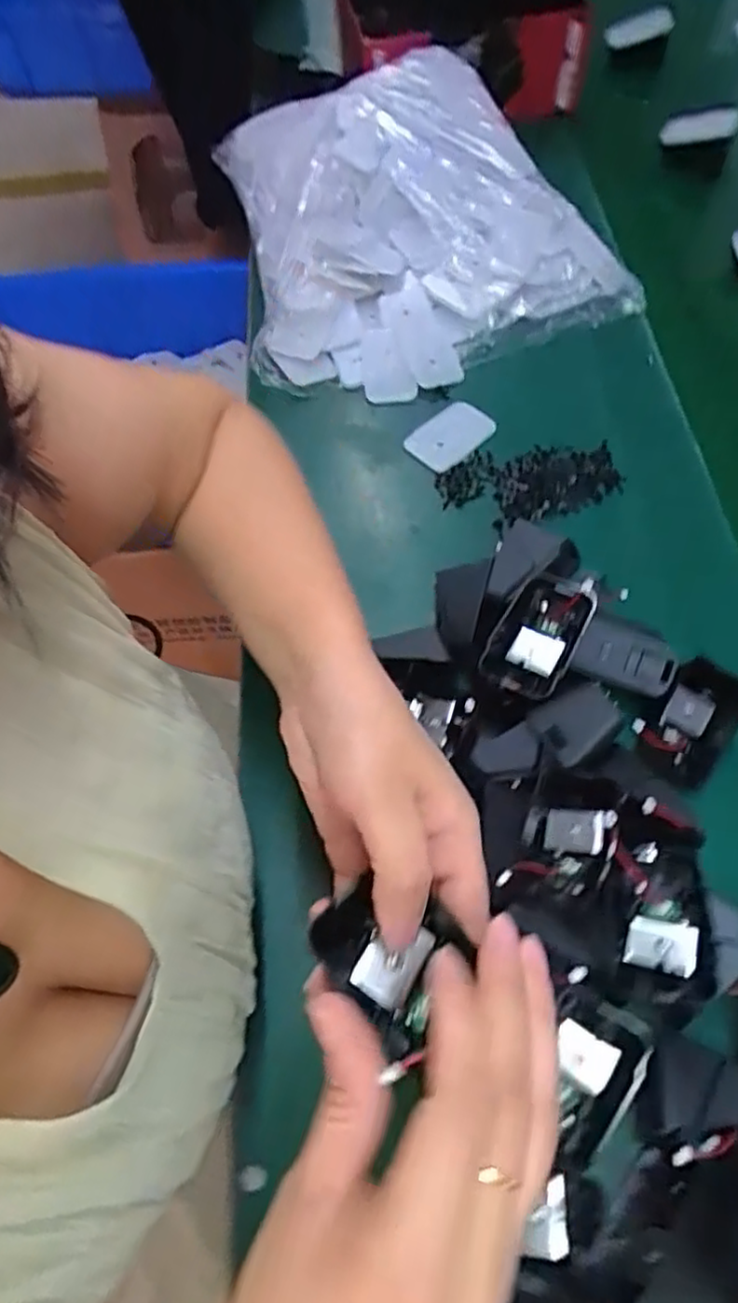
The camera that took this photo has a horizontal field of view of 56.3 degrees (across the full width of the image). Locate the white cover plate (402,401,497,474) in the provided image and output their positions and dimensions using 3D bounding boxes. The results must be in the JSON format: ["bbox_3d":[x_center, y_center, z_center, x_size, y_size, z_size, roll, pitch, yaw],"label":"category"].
[{"bbox_3d":[0.065,-0.170,0.542,0.067,0.010,0.048,-41,67,-17],"label":"white cover plate"}]

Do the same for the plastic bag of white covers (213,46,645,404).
[{"bbox_3d":[0.018,-0.390,0.615,0.313,0.097,0.326,-22,63,-9],"label":"plastic bag of white covers"}]

